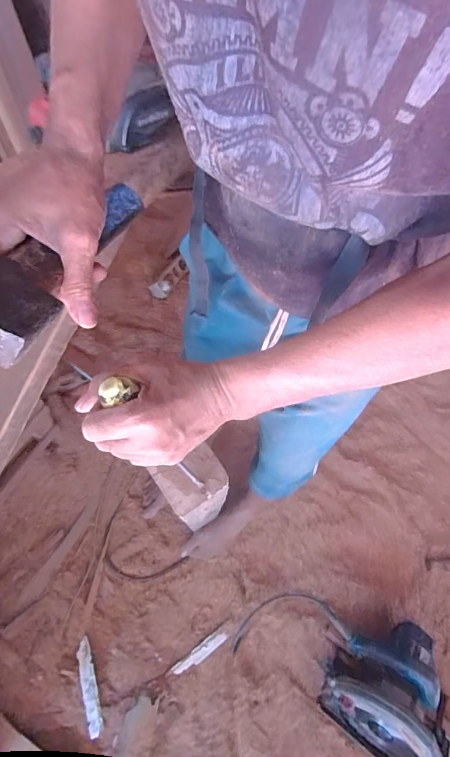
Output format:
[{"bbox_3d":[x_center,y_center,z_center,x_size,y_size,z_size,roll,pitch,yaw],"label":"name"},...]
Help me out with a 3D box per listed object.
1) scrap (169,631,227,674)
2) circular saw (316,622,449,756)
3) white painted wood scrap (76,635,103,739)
[{"bbox_3d":[-0.055,0.586,0.829,0.129,0.020,0.027,-30,64,-24],"label":"scrap"},{"bbox_3d":[0.338,0.596,0.734,0.234,0.179,0.248,-37,67,-27],"label":"circular saw"},{"bbox_3d":[-0.268,0.601,0.763,0.029,0.005,0.159,-2,48,-32],"label":"white painted wood scrap"}]

